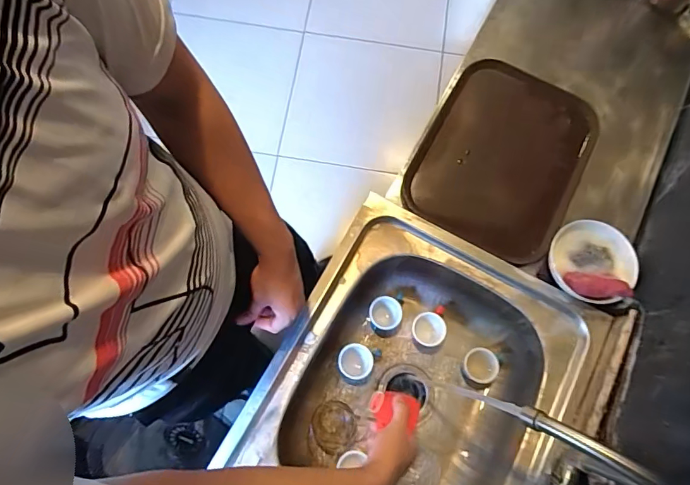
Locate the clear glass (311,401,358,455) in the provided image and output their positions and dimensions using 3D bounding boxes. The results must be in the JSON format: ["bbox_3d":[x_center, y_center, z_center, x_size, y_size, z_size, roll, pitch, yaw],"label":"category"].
[{"bbox_3d":[-0.019,0.339,0.803,0.082,0.064,0.085,0,73,-2],"label":"clear glass"}]

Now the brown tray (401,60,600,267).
[{"bbox_3d":[0.317,-0.171,0.882,0.303,0.032,0.394,29,74,7],"label":"brown tray"}]

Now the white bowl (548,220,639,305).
[{"bbox_3d":[0.446,0.036,0.793,0.152,0.040,0.143,0,73,-2],"label":"white bowl"}]

